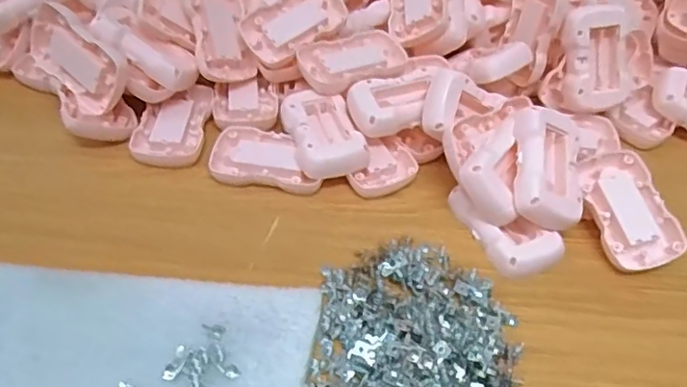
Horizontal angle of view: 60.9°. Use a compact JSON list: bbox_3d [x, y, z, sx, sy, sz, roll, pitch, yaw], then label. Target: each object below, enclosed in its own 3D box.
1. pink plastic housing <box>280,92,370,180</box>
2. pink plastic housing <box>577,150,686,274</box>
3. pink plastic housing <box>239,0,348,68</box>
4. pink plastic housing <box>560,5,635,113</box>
[{"bbox_3d":[-0.018,-0.047,0.463,0.055,0.028,0.082,-17,51,-18],"label":"pink plastic housing"},{"bbox_3d":[0.210,0.012,0.430,0.053,0.018,0.090,-11,68,-2],"label":"pink plastic housing"},{"bbox_3d":[-0.043,-0.148,0.511,0.091,0.019,0.053,-36,72,-11],"label":"pink plastic housing"},{"bbox_3d":[0.216,-0.116,0.497,0.055,0.086,0.027,-7,20,-1],"label":"pink plastic housing"}]

